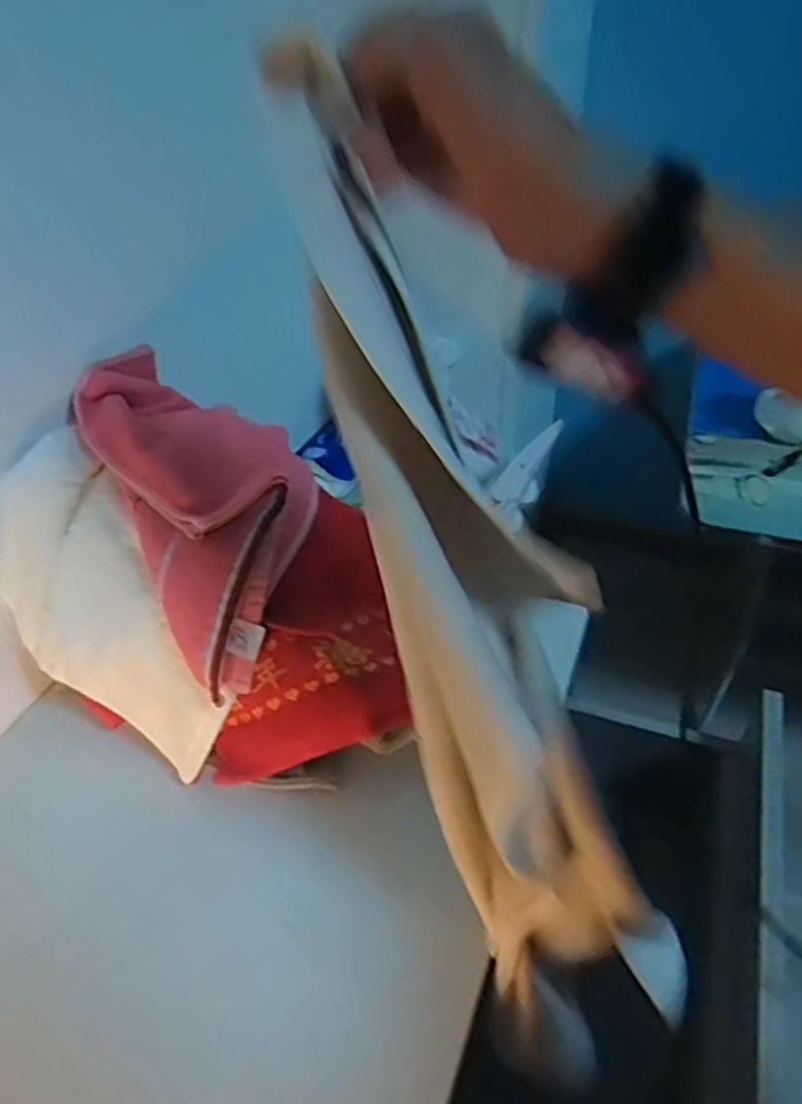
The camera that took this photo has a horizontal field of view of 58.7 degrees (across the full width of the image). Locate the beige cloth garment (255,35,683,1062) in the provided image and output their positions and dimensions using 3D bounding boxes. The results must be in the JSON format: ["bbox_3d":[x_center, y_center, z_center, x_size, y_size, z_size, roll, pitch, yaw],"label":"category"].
[{"bbox_3d":[0.053,0.065,0.446,0.131,0.645,0.075,-31,24,-29],"label":"beige cloth garment"}]

